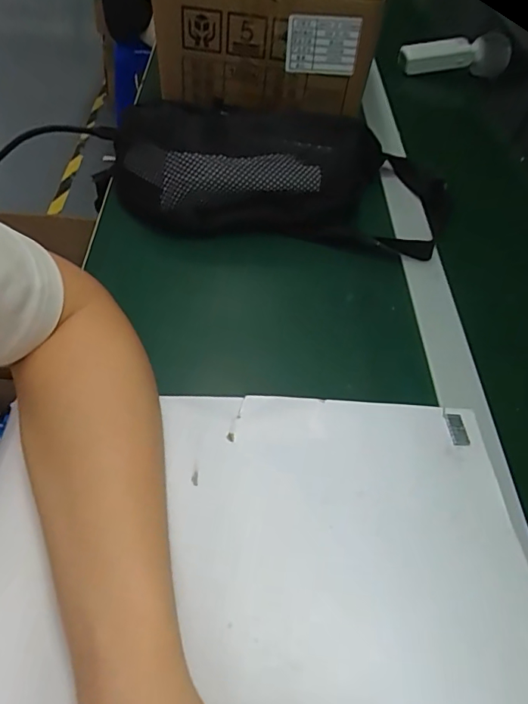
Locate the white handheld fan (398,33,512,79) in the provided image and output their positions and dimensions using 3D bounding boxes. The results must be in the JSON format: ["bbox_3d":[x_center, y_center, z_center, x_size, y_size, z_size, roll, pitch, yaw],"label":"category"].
[{"bbox_3d":[0.275,-0.414,0.692,0.166,0.058,0.043,-3,53,-10],"label":"white handheld fan"}]

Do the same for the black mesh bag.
[{"bbox_3d":[0.024,-0.179,0.485,0.344,0.069,0.151,6,52,-3],"label":"black mesh bag"}]

